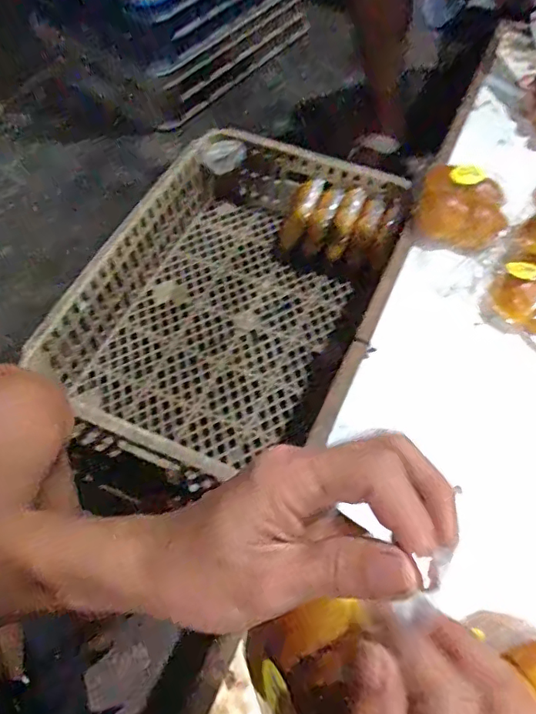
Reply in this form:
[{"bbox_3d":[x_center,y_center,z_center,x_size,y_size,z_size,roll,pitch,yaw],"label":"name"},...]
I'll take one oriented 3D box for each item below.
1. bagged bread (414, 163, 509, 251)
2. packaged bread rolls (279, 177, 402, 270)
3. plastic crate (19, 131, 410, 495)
[{"bbox_3d":[0.222,-0.165,0.606,0.099,0.046,0.082,16,60,9],"label":"bagged bread"},{"bbox_3d":[0.117,-0.216,0.916,0.179,0.104,0.090,16,59,10],"label":"packaged bread rolls"},{"bbox_3d":[-0.068,-0.112,0.843,0.333,0.153,0.590,27,61,16],"label":"plastic crate"}]

